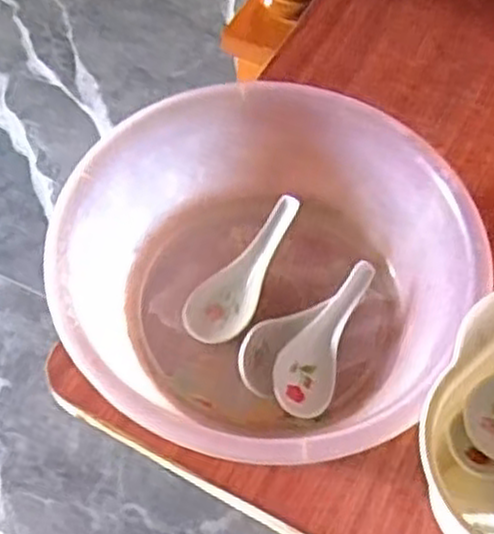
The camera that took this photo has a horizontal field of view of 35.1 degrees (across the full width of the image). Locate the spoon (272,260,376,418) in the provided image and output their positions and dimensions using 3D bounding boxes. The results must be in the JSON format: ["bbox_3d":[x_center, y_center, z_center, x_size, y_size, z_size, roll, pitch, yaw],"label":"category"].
[{"bbox_3d":[0.051,0.048,0.539,0.040,0.026,0.117,19,60,10],"label":"spoon"}]

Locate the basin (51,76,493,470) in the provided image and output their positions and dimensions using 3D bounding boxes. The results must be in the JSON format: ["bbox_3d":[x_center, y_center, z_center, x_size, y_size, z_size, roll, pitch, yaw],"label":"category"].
[{"bbox_3d":[0.013,0.007,0.542,0.263,0.091,0.261,0,58,-1],"label":"basin"}]

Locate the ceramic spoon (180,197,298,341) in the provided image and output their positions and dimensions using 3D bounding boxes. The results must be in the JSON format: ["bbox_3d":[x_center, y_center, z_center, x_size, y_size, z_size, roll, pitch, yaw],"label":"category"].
[{"bbox_3d":[-0.001,0.000,0.563,0.043,0.025,0.121,32,83,18],"label":"ceramic spoon"}]

